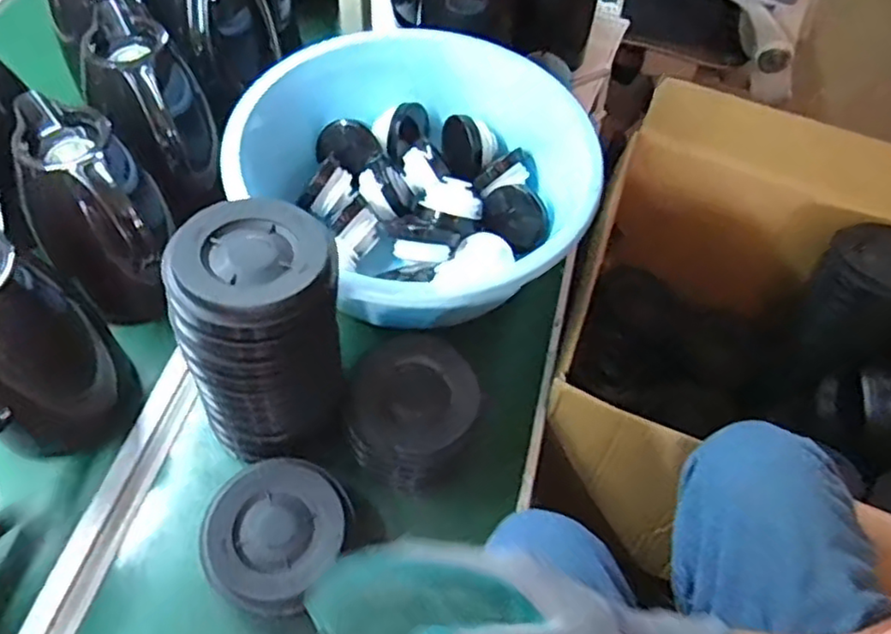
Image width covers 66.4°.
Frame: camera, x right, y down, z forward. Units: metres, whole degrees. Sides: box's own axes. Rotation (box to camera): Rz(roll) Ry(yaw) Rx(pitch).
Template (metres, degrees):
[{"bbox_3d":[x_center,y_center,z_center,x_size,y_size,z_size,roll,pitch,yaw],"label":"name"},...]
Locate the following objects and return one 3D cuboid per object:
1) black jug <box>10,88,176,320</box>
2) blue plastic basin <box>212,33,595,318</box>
[{"bbox_3d":[-0.324,-0.088,0.651,0.114,0.189,0.159,-31,63,-21],"label":"black jug"},{"bbox_3d":[-0.032,-0.157,0.745,0.349,0.122,0.351,-31,63,-21],"label":"blue plastic basin"}]

